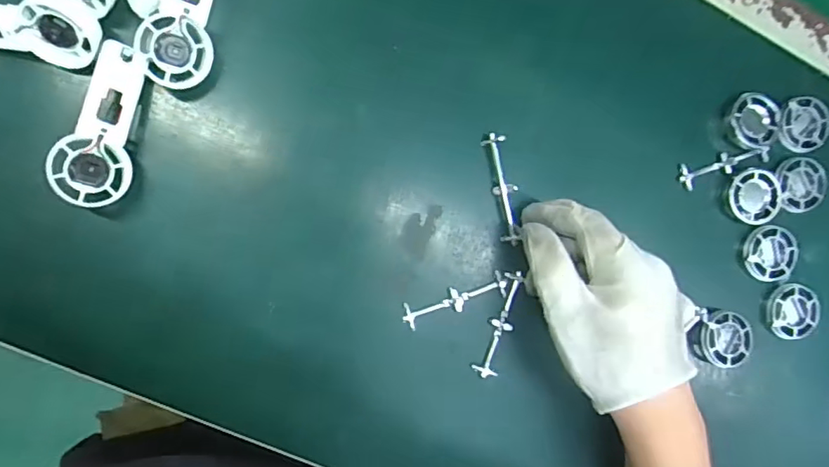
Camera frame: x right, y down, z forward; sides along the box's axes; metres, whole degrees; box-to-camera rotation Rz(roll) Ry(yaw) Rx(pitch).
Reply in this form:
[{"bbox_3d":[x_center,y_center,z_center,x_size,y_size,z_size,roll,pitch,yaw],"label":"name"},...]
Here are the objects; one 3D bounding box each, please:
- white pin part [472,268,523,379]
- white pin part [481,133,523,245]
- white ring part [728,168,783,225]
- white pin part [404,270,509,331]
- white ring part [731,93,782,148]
[{"bbox_3d":[0.057,0.060,0.369,0.015,0.004,0.072,18,86,-10],"label":"white pin part"},{"bbox_3d":[0.058,-0.029,0.366,0.014,0.013,0.071,-11,92,-5],"label":"white pin part"},{"bbox_3d":[0.240,-0.026,0.398,0.039,0.014,0.039,-6,91,-11],"label":"white ring part"},{"bbox_3d":[0.026,0.044,0.364,0.070,0.004,0.017,-19,93,-10],"label":"white pin part"},{"bbox_3d":[0.244,-0.081,0.399,0.037,0.007,0.038,10,85,-5],"label":"white ring part"}]

